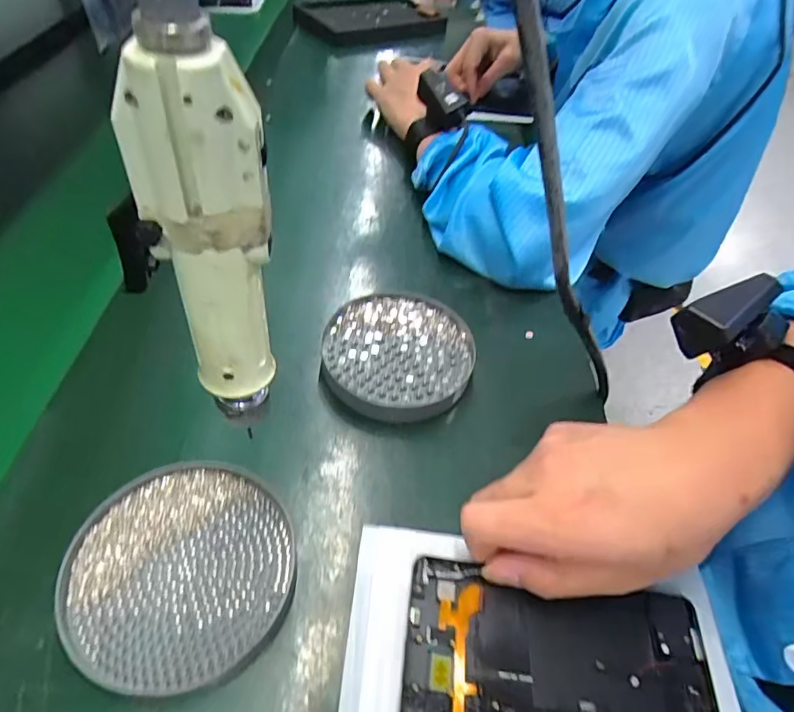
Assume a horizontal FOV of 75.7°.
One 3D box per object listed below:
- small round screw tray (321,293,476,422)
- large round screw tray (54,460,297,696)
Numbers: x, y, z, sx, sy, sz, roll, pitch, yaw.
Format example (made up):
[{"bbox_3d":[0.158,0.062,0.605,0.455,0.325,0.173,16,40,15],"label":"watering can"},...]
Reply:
[{"bbox_3d":[0.001,0.000,0.392,0.111,0.022,0.112,2,48,-2],"label":"small round screw tray"},{"bbox_3d":[-0.113,0.113,0.274,0.112,0.017,0.110,2,48,-2],"label":"large round screw tray"}]

